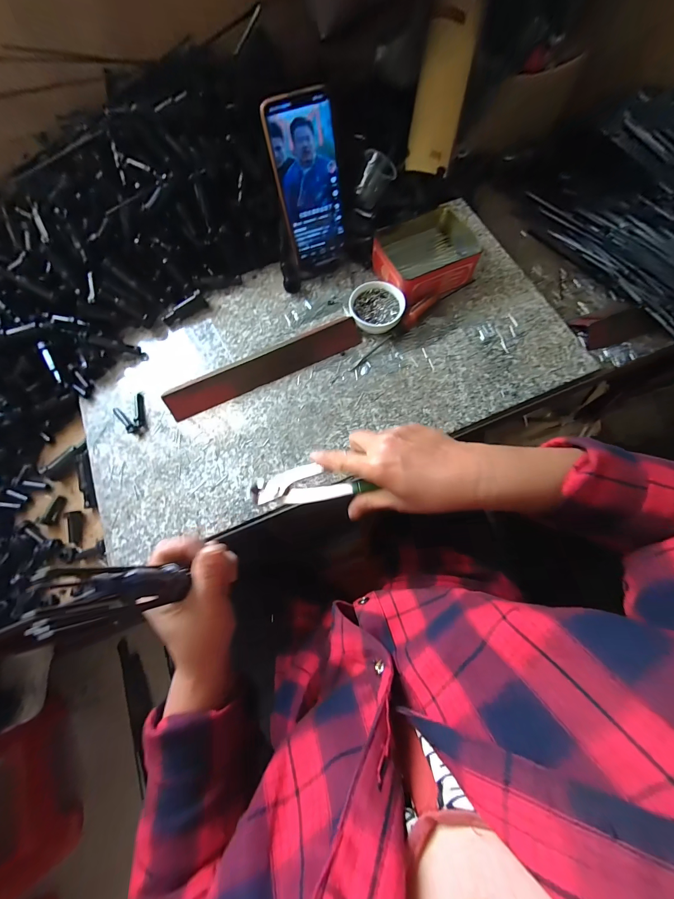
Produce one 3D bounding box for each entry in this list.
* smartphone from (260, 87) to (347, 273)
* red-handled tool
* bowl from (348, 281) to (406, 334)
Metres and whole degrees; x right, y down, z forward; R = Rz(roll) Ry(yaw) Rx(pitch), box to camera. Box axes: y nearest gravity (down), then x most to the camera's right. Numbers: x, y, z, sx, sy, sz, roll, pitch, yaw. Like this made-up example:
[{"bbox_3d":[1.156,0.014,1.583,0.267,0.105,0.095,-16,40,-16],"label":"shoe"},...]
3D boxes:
[{"bbox_3d":[-0.032,-0.316,0.392,0.074,0.167,0.007,-19,50,-4],"label":"smartphone"},{"bbox_3d":[0.077,-0.153,0.418,0.150,0.022,0.017,-40,74,-11],"label":"red-handled tool"},{"bbox_3d":[0.054,-0.189,0.429,0.070,0.028,0.065,-1,71,2],"label":"bowl"}]

